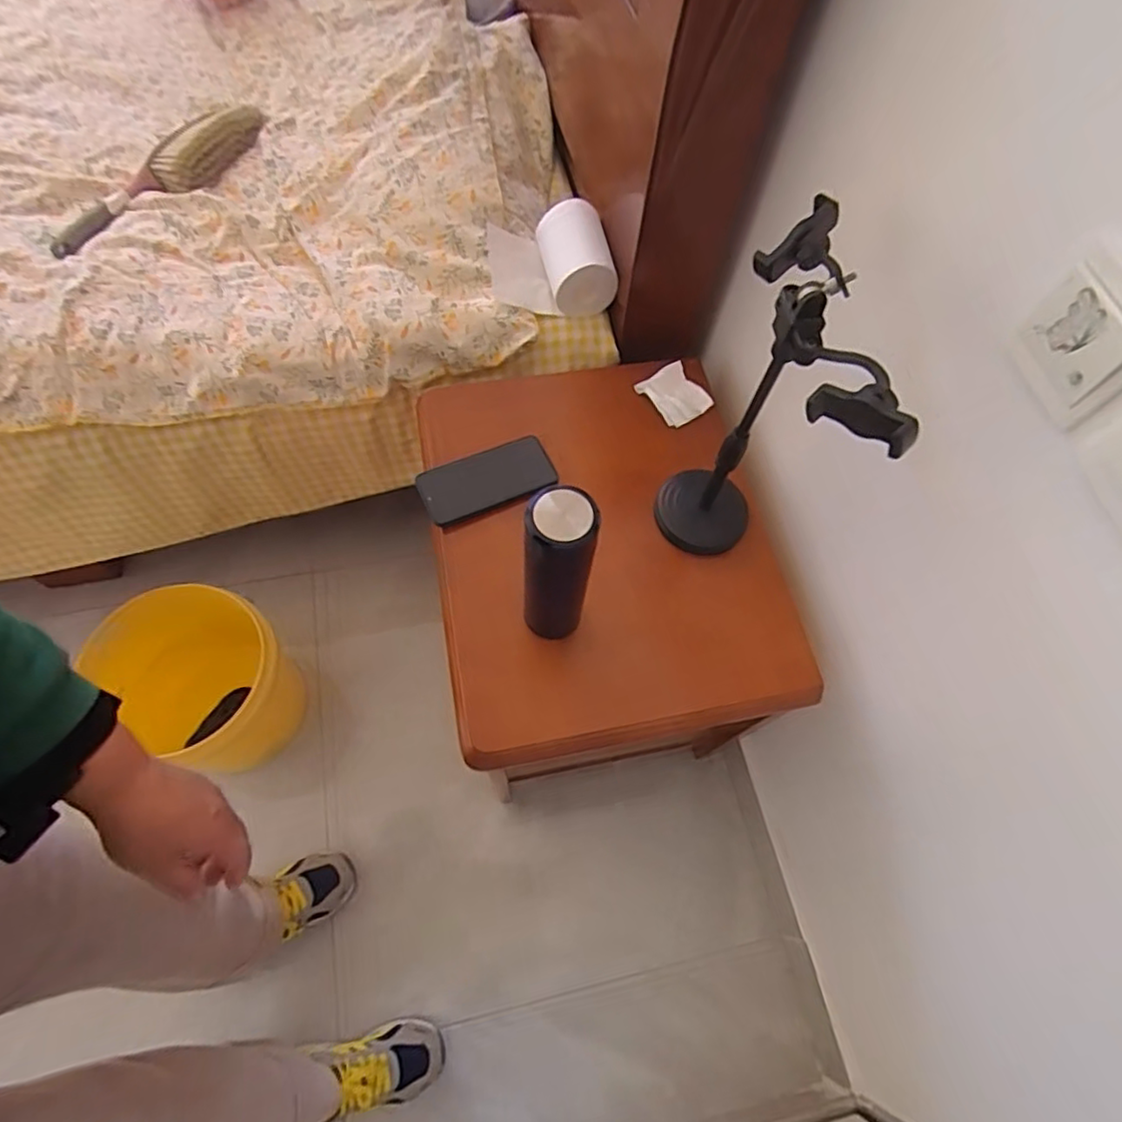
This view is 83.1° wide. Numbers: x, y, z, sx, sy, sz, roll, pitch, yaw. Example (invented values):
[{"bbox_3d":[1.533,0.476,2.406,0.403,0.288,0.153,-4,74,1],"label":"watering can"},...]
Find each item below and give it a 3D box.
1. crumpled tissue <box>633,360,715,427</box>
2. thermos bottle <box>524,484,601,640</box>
[{"bbox_3d":[0.150,-0.218,0.835,0.066,0.035,0.081,-35,70,-18],"label":"crumpled tissue"},{"bbox_3d":[-0.004,0.013,0.614,0.064,0.224,0.066,4,64,-1],"label":"thermos bottle"}]

